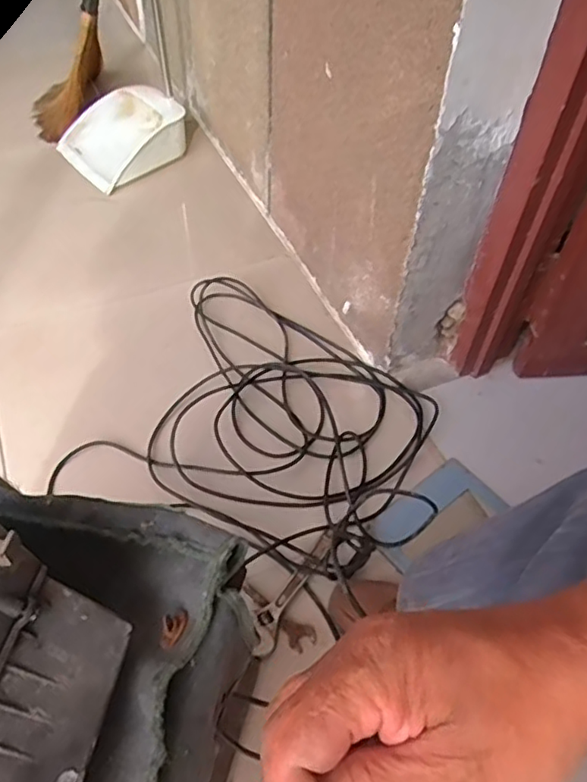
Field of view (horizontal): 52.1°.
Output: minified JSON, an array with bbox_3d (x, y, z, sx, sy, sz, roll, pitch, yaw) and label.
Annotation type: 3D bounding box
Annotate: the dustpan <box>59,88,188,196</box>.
[{"bbox_3d":[-0.394,-0.597,1.385,0.248,0.127,0.259,-31,60,-25],"label":"dustpan"}]

